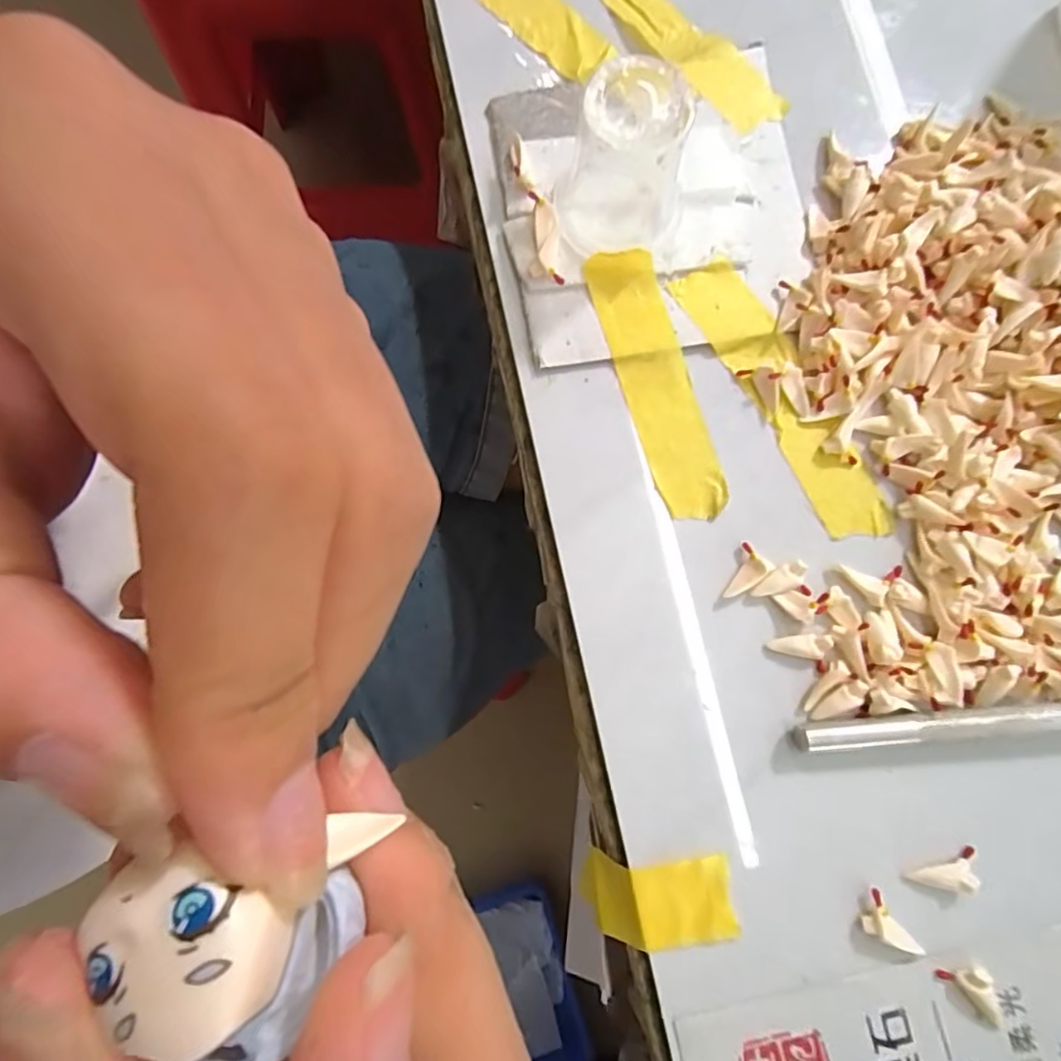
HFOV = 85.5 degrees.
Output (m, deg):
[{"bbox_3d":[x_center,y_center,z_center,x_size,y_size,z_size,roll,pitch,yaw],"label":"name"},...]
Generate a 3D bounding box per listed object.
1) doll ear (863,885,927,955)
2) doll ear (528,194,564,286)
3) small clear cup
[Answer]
[{"bbox_3d":[0.091,0.102,0.147,0.009,0.004,0.019,-34,84,-5],"label":"doll ear"},{"bbox_3d":[0.004,-0.085,0.168,0.009,0.006,0.024,-4,93,1],"label":"doll ear"},{"bbox_3d":[0.024,-0.099,0.153,0.032,0.042,0.030,0,82,-1],"label":"small clear cup"}]

